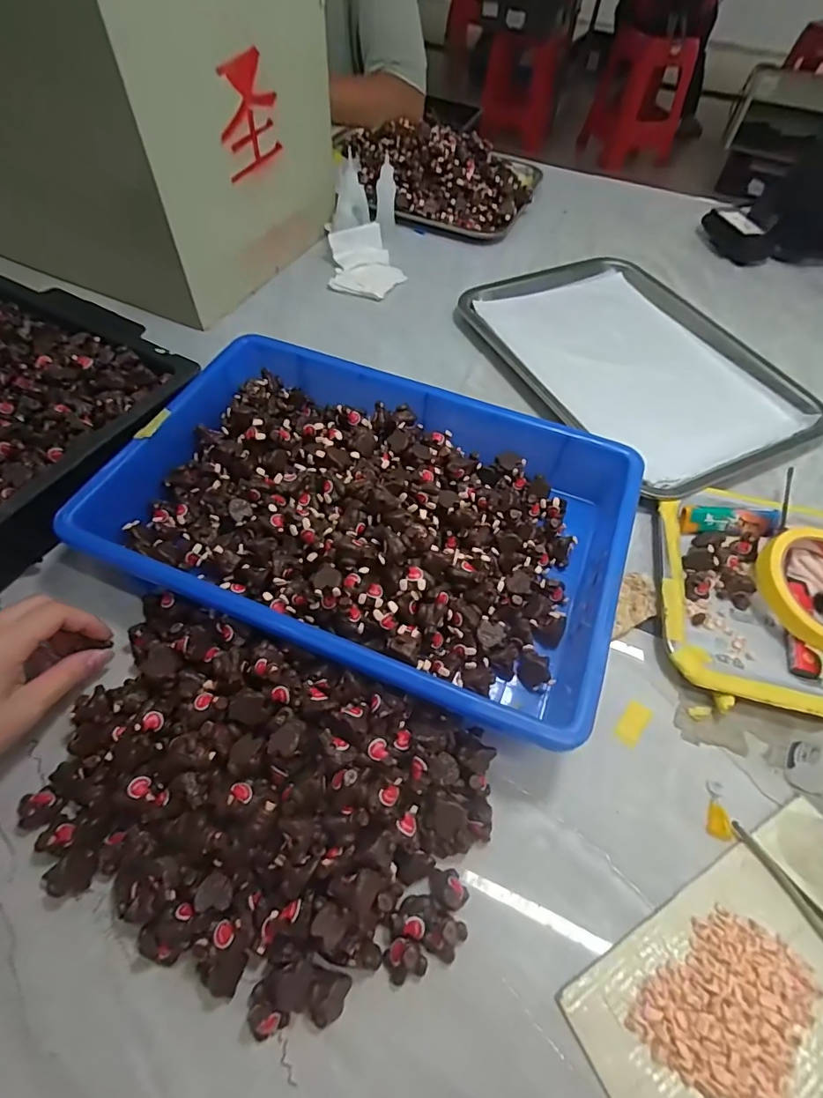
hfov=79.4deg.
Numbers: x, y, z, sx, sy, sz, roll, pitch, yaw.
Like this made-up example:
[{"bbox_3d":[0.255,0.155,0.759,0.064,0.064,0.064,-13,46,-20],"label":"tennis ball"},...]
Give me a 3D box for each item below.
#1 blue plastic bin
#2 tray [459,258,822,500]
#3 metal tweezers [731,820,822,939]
[{"bbox_3d":[-0.029,-0.032,0.393,0.369,0.059,0.261,21,59,10],"label":"blue plastic bin"},{"bbox_3d":[0.245,-0.211,0.548,0.255,0.019,0.349,-23,61,-16],"label":"tray"},{"bbox_3d":[0.232,0.211,0.279,0.016,0.004,0.119,-27,62,-19],"label":"metal tweezers"}]

